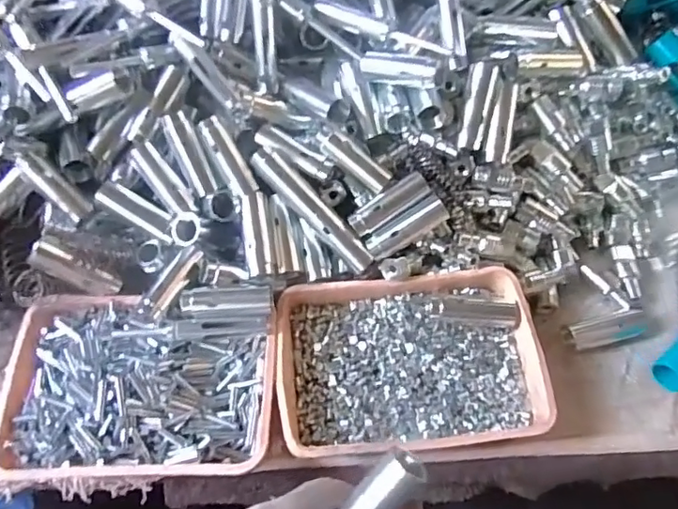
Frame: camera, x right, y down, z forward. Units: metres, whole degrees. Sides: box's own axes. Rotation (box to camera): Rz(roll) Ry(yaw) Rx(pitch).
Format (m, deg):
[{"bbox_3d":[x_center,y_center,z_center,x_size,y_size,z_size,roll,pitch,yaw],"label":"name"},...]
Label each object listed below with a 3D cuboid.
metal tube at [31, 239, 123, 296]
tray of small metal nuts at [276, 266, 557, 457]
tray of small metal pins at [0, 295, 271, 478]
[{"bbox_3d":[-0.207,0.013,0.442,0.070,0.014,0.020,34,58,-30],"label":"metal tube"},{"bbox_3d":[0.054,0.082,0.444,0.199,0.036,0.135,-4,62,-3],"label":"tray of small metal nuts"},{"bbox_3d":[-0.152,0.099,0.427,0.195,0.033,0.130,0,62,0],"label":"tray of small metal pins"}]

